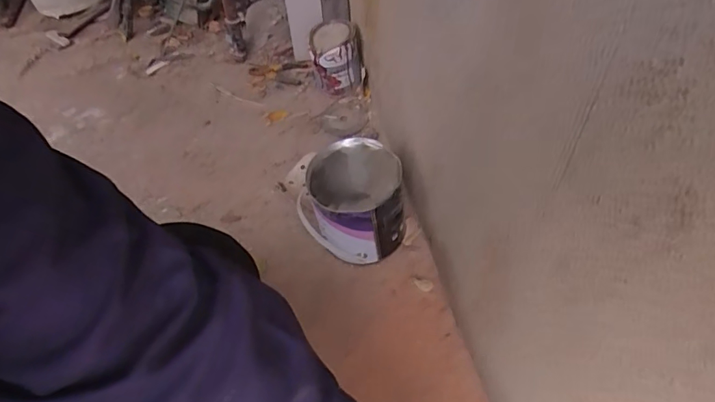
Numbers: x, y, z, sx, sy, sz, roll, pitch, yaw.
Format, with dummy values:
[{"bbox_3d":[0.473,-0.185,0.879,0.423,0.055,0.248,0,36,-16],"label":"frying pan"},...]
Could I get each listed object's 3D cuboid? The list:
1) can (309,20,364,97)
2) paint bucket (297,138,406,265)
[{"bbox_3d":[-0.046,-0.320,1.098,0.113,0.135,0.115,-2,51,3],"label":"can"},{"bbox_3d":[-0.012,0.006,0.819,0.160,0.157,0.155,-2,51,3],"label":"paint bucket"}]

